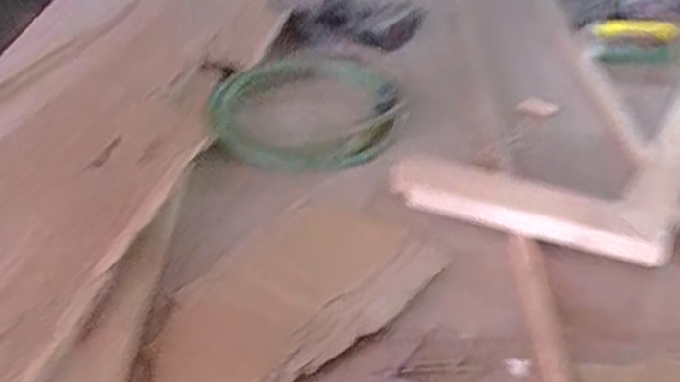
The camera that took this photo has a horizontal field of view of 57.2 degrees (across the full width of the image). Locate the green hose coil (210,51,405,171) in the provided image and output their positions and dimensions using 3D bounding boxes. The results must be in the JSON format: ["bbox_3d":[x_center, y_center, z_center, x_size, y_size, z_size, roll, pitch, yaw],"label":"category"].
[{"bbox_3d":[-0.050,-0.140,0.932,0.272,0.033,0.350,-9,37,-2],"label":"green hose coil"}]

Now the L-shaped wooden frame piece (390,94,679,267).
[{"bbox_3d":[0.291,-0.074,0.811,0.325,0.045,0.392,16,42,28],"label":"L-shaped wooden frame piece"}]

